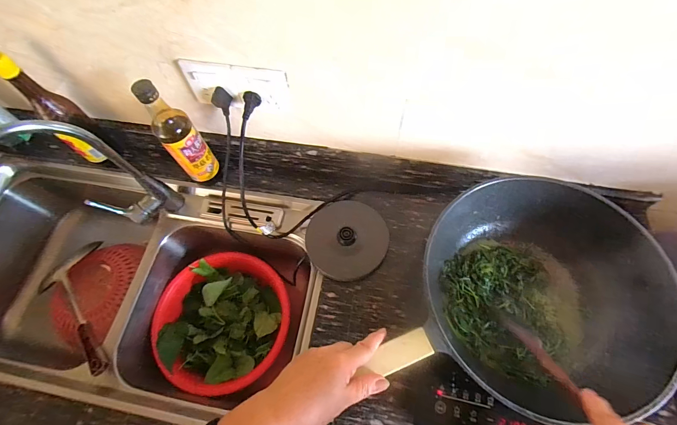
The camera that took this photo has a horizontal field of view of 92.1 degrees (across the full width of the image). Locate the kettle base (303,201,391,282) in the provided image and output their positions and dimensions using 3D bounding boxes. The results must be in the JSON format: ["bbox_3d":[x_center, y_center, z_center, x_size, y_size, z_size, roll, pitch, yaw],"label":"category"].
[{"bbox_3d":[0.015,0.047,0.614,0.145,0.030,0.150,-1,65,2],"label":"kettle base"}]

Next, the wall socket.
[{"bbox_3d":[-0.166,-0.206,0.539,0.169,0.083,0.016,5,66,5],"label":"wall socket"}]

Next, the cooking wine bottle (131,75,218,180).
[{"bbox_3d":[-0.288,-0.137,0.589,0.066,0.219,0.054,-39,70,-14],"label":"cooking wine bottle"}]

